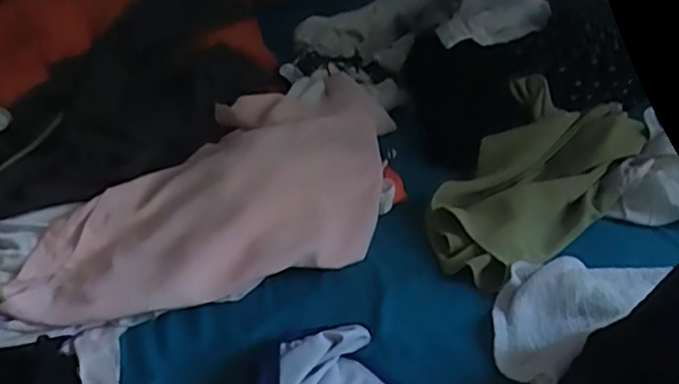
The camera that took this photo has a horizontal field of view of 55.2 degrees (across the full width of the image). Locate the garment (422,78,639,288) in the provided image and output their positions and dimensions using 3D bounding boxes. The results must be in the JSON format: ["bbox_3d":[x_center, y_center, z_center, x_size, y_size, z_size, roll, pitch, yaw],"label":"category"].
[{"bbox_3d":[0.230,-0.015,0.802,0.180,0.092,0.347,29,44,25],"label":"garment"}]

